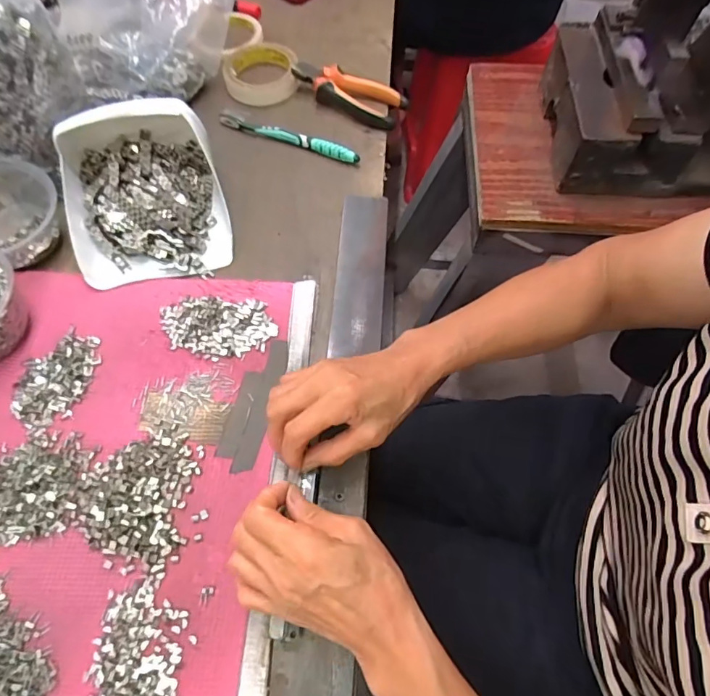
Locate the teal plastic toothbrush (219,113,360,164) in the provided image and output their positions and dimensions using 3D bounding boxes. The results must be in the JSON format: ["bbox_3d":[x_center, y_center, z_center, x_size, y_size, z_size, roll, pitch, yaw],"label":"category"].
[{"bbox_3d":[-0.080,-0.255,0.564,0.185,0.018,0.013,22,66,10],"label":"teal plastic toothbrush"}]

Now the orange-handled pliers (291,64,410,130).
[{"bbox_3d":[-0.010,-0.320,0.595,0.150,0.032,0.054,28,67,13],"label":"orange-handled pliers"}]

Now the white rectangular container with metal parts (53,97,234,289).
[{"bbox_3d":[-0.219,-0.169,0.478,0.150,0.081,0.181,-18,65,-9],"label":"white rectangular container with metal parts"}]

